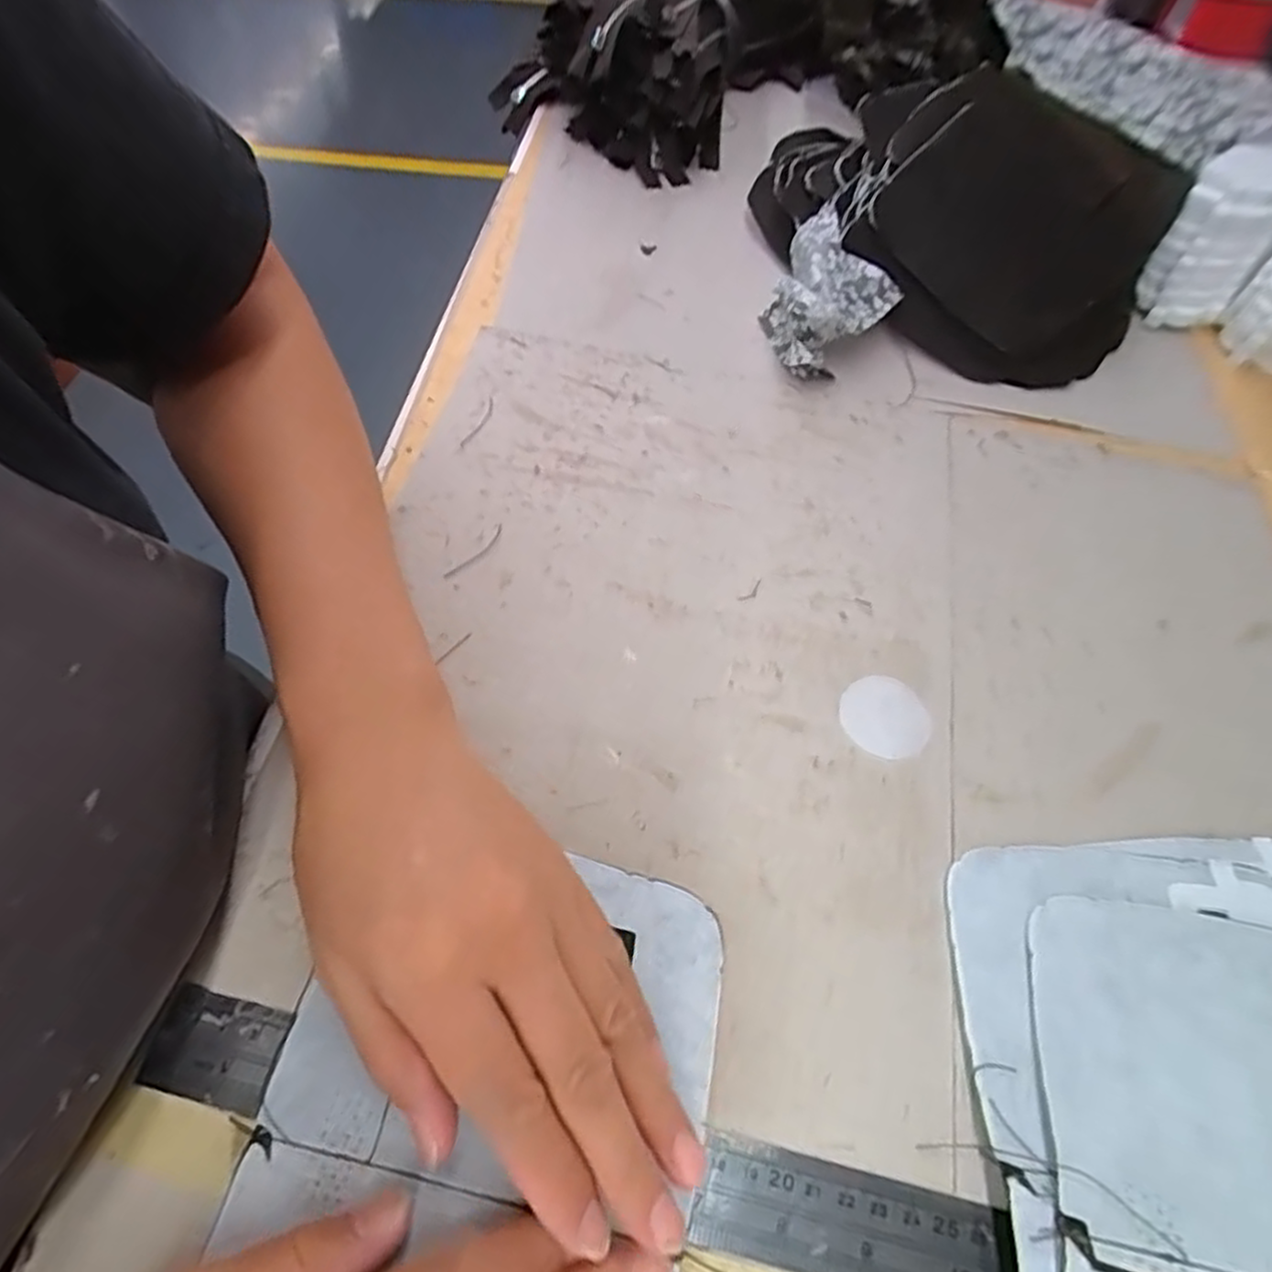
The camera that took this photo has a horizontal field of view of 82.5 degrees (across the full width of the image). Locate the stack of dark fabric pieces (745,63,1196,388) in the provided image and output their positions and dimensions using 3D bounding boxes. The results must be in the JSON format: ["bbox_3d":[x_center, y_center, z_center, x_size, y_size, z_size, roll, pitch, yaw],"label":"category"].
[{"bbox_3d":[0.204,-0.279,0.460,0.246,0.097,0.184,33,61,16],"label":"stack of dark fabric pieces"}]

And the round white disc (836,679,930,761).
[{"bbox_3d":[0.107,0.034,0.310,0.037,0.004,0.036,2,58,-3],"label":"round white disc"}]

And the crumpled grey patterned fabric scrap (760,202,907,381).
[{"bbox_3d":[0.116,-0.200,0.432,0.072,0.043,0.111,20,59,8],"label":"crumpled grey patterned fabric scrap"}]

